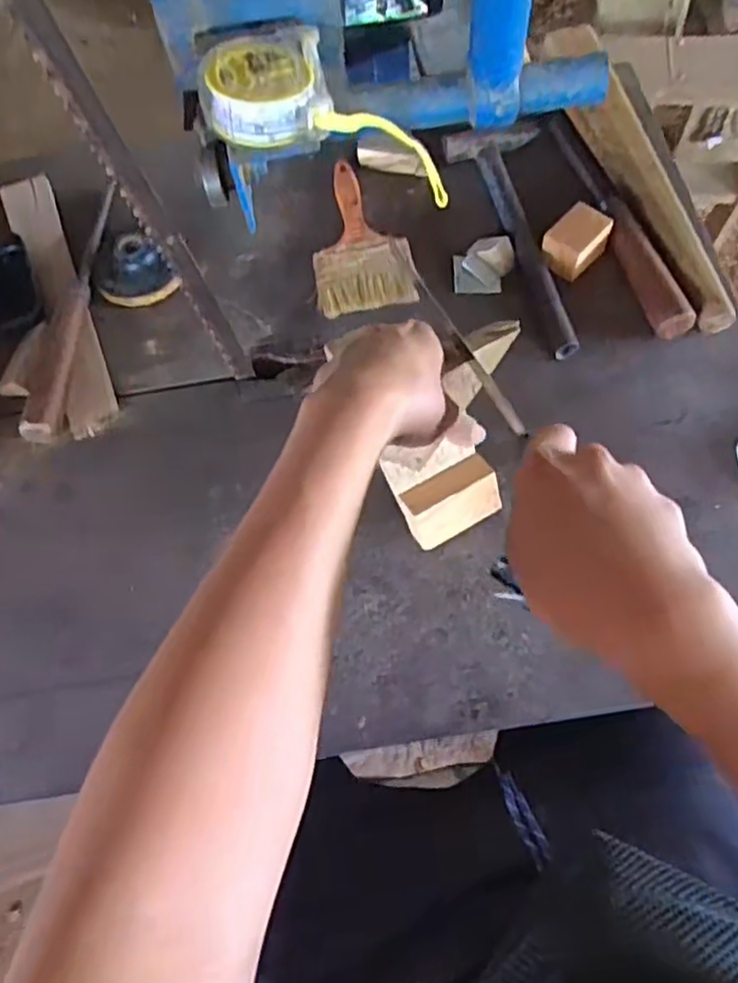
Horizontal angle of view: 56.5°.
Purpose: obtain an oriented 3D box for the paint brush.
[{"bbox_3d":[-0.010,-0.245,0.647,0.089,0.018,0.174,-8,66,1],"label":"paint brush"}]

